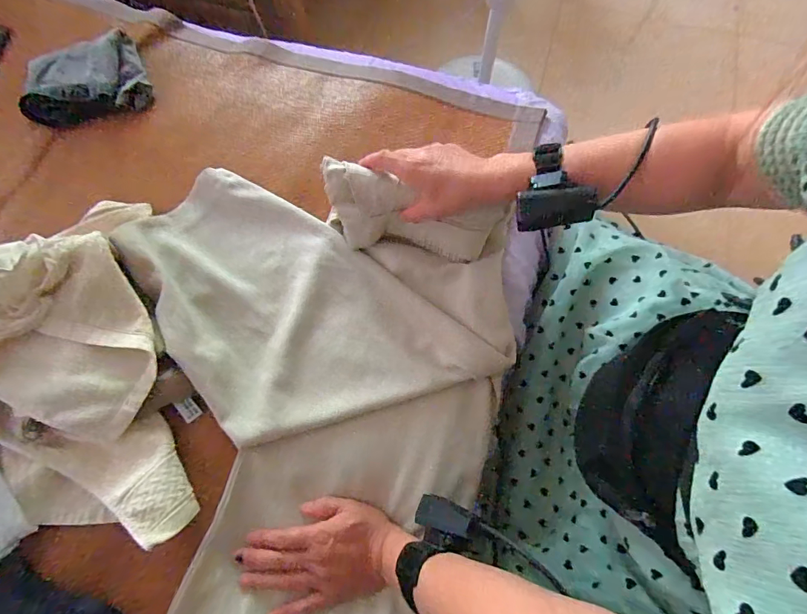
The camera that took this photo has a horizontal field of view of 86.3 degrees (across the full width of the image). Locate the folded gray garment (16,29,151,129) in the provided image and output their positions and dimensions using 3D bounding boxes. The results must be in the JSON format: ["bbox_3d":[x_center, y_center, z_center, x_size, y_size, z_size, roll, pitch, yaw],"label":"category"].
[{"bbox_3d":[-0.475,-0.338,0.643,0.163,0.035,0.141,-24,73,-10],"label":"folded gray garment"}]

